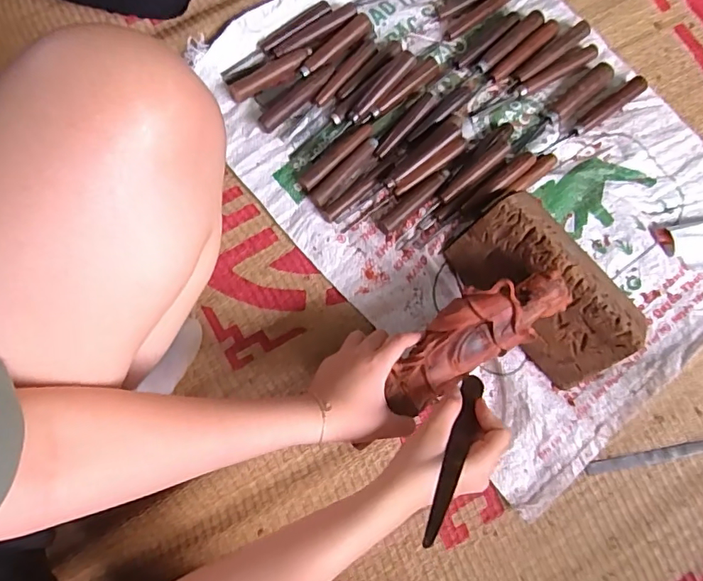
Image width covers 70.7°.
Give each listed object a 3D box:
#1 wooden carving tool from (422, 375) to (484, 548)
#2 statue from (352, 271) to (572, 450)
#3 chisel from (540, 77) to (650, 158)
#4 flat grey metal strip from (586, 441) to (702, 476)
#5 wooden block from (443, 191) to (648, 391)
[{"bbox_3d":[0.089,0.134,0.422,0.018,0.010,0.197,32,35,5],"label":"wooden carving tool"},{"bbox_3d":[0.120,0.044,0.496,0.207,0.042,0.071,-35,81,-4],"label":"statue"},{"bbox_3d":[0.300,-0.211,0.610,0.157,0.020,0.018,-37,81,-8],"label":"chisel"},{"bbox_3d":[0.339,0.183,0.548,0.160,0.006,0.015,-11,79,-3],"label":"flat grey metal strip"},{"bbox_3d":[0.222,-0.008,0.545,0.134,0.066,0.207,-36,81,-8],"label":"wooden block"}]

